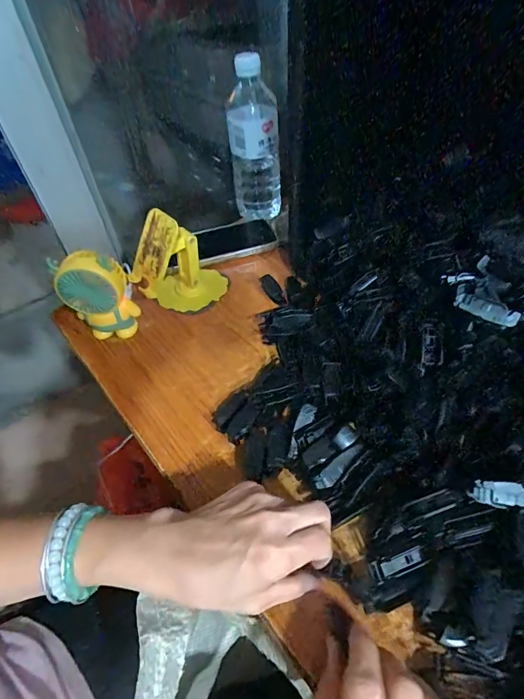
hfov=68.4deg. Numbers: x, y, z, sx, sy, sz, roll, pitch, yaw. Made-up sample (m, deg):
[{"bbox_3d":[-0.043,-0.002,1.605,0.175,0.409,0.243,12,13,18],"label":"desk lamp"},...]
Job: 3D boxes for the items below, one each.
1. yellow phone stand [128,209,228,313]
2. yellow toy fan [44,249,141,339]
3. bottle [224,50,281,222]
[{"bbox_3d":[-0.105,-0.109,0.470,0.114,0.110,0.076,-20,50,-13],"label":"yellow phone stand"},{"bbox_3d":[-0.180,-0.052,0.431,0.064,0.127,0.034,3,48,8],"label":"yellow toy fan"},{"bbox_3d":[-0.011,-0.300,0.564,0.070,0.209,0.069,-5,48,0],"label":"bottle"}]

